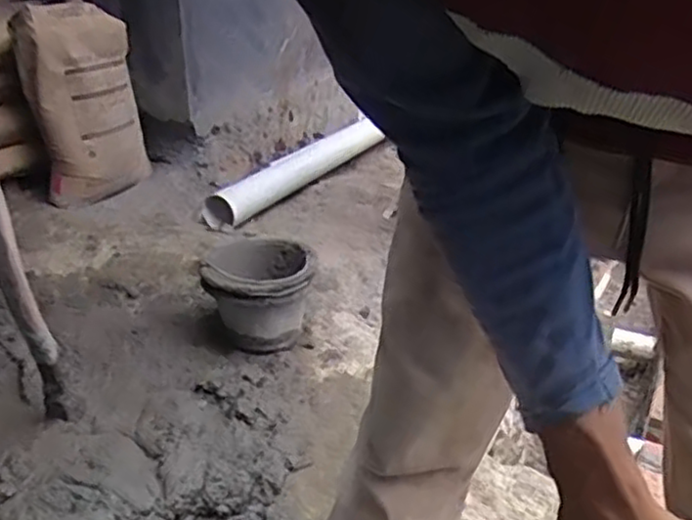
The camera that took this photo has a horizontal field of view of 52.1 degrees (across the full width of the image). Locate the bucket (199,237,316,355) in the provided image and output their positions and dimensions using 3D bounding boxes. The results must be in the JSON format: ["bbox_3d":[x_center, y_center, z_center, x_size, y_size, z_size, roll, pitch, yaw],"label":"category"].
[{"bbox_3d":[-0.191,0.080,1.562,0.229,0.188,0.267,-3,24,-5],"label":"bucket"}]

